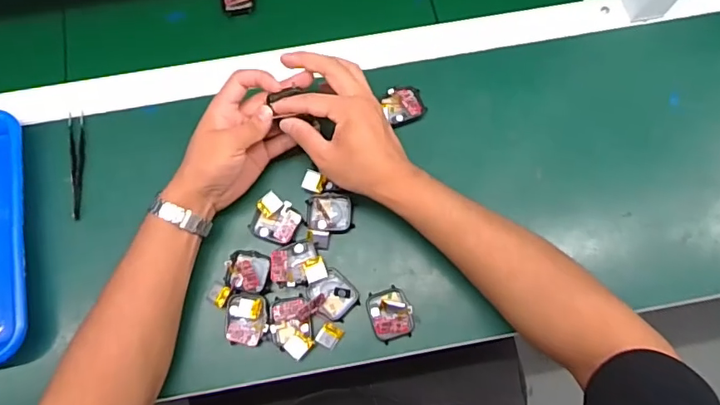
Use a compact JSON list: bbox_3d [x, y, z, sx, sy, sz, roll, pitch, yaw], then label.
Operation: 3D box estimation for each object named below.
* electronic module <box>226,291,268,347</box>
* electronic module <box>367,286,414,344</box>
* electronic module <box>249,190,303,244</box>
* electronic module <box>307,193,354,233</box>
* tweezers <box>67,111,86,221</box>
[{"bbox_3d":[-0.106,0.109,0.478,0.038,0.012,0.047,-5,74,-1],"label":"electronic module"},{"bbox_3d":[0.028,0.106,0.482,0.038,0.019,0.047,-19,75,-4],"label":"electronic module"},{"bbox_3d":[-0.082,0.016,0.502,0.045,0.009,0.043,20,76,6],"label":"electronic module"},{"bbox_3d":[-0.031,0.011,0.510,0.044,0.016,0.040,-5,74,-1],"label":"electronic module"},{"bbox_3d":[-0.290,-0.040,0.528,0.013,0.010,0.114,-9,75,-2],"label":"tweezers"}]

